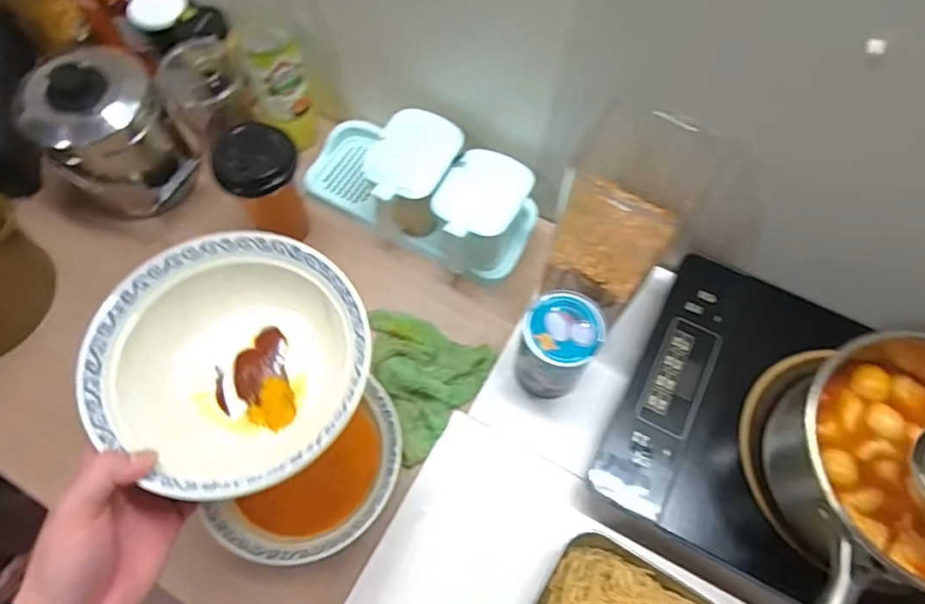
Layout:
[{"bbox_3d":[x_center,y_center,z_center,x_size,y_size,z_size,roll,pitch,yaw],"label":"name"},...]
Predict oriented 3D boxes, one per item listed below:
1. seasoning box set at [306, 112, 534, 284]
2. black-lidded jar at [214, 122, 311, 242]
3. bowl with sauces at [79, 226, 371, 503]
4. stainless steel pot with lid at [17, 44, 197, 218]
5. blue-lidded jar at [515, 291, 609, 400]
[{"bbox_3d":[-0.056,-0.141,0.670,0.283,0.104,0.114,30,66,13],"label":"seasoning box set"},{"bbox_3d":[-0.213,-0.123,0.625,0.075,0.149,0.060,-24,66,-14],"label":"black-lidded jar"},{"bbox_3d":[-0.159,0.047,0.413,0.177,0.064,0.181,1,63,-2],"label":"bowl with sauces"},{"bbox_3d":[-0.392,-0.183,0.646,0.132,0.155,0.119,-34,69,-17],"label":"stainless steel pot with lid"},{"bbox_3d":[0.091,0.049,0.566,0.070,0.119,0.071,1,63,-2],"label":"blue-lidded jar"}]

